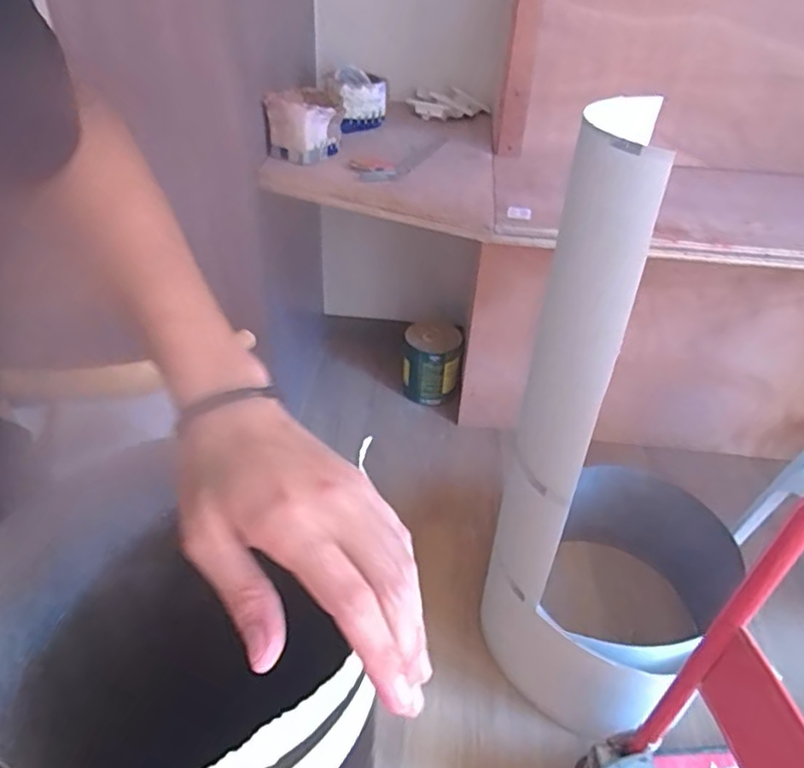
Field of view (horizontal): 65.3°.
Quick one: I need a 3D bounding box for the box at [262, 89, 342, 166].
[{"bbox_3d":[-0.196,-0.521,1.265,0.112,0.108,0.126,23,42,23],"label":"box"}]

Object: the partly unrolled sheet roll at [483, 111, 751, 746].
[{"bbox_3d":[0.435,0.111,1.061,0.402,1.025,0.475,30,46,30],"label":"partly unrolled sheet roll"}]

